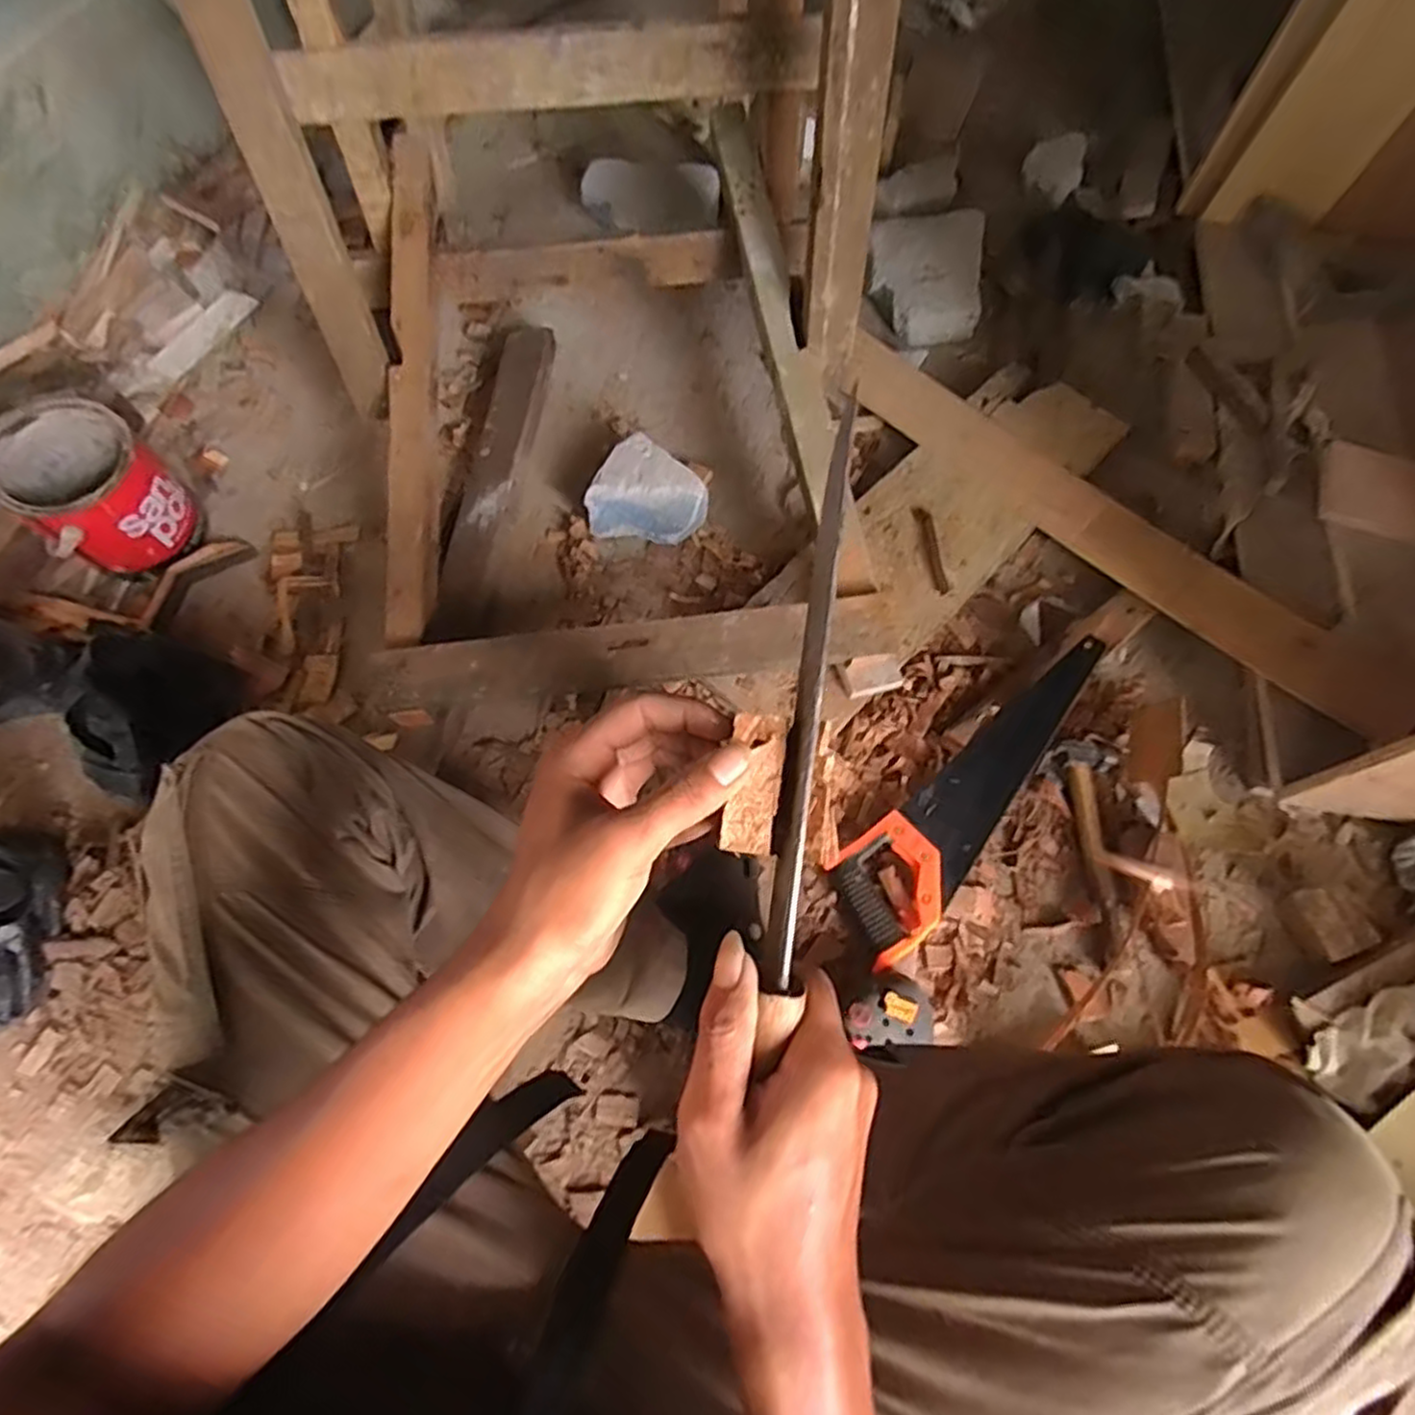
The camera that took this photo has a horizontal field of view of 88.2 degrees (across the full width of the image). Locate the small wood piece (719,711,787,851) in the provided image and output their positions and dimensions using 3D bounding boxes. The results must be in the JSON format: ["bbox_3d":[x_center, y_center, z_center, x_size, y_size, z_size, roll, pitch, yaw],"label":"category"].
[{"bbox_3d":[0.020,0.032,0.303,0.022,0.004,0.057,10,81,5],"label":"small wood piece"}]

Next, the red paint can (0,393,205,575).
[{"bbox_3d":[-0.712,-0.250,0.873,0.142,0.162,0.147,0,68,0],"label":"red paint can"}]

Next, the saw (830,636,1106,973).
[{"bbox_3d":[0.297,0.084,0.790,0.426,0.039,0.114,-43,74,-14],"label":"saw"}]

